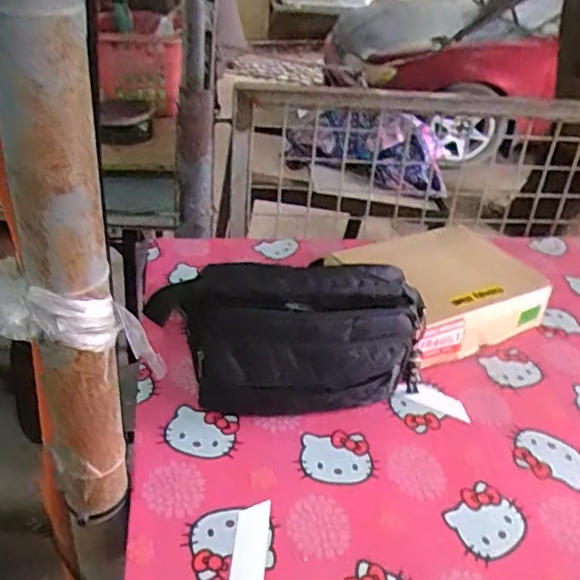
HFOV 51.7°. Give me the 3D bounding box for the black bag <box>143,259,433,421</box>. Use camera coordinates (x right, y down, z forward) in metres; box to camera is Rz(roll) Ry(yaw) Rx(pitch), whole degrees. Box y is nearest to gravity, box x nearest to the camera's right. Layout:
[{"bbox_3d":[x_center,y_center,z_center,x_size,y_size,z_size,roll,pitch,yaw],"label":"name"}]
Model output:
[{"bbox_3d":[0.000,0.057,0.685,0.312,0.178,0.106,2,35,-4],"label":"black bag"}]

